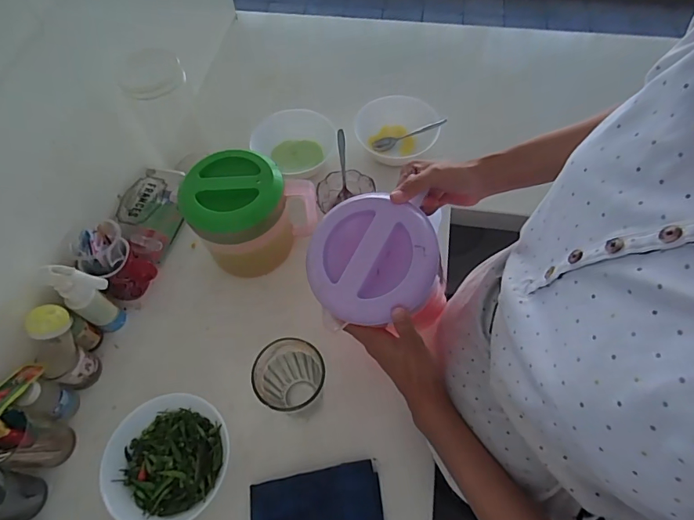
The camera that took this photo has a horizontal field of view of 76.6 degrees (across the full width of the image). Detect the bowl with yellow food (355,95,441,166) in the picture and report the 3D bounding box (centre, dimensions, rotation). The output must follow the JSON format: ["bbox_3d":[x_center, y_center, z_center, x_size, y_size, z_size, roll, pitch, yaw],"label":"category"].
[{"bbox_3d":[0.091,-0.226,0.784,0.148,0.053,0.133,-6,61,-2],"label":"bowl with yellow food"}]

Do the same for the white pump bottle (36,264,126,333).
[{"bbox_3d":[-0.337,0.051,0.581,0.052,0.157,0.046,23,64,14],"label":"white pump bottle"}]

